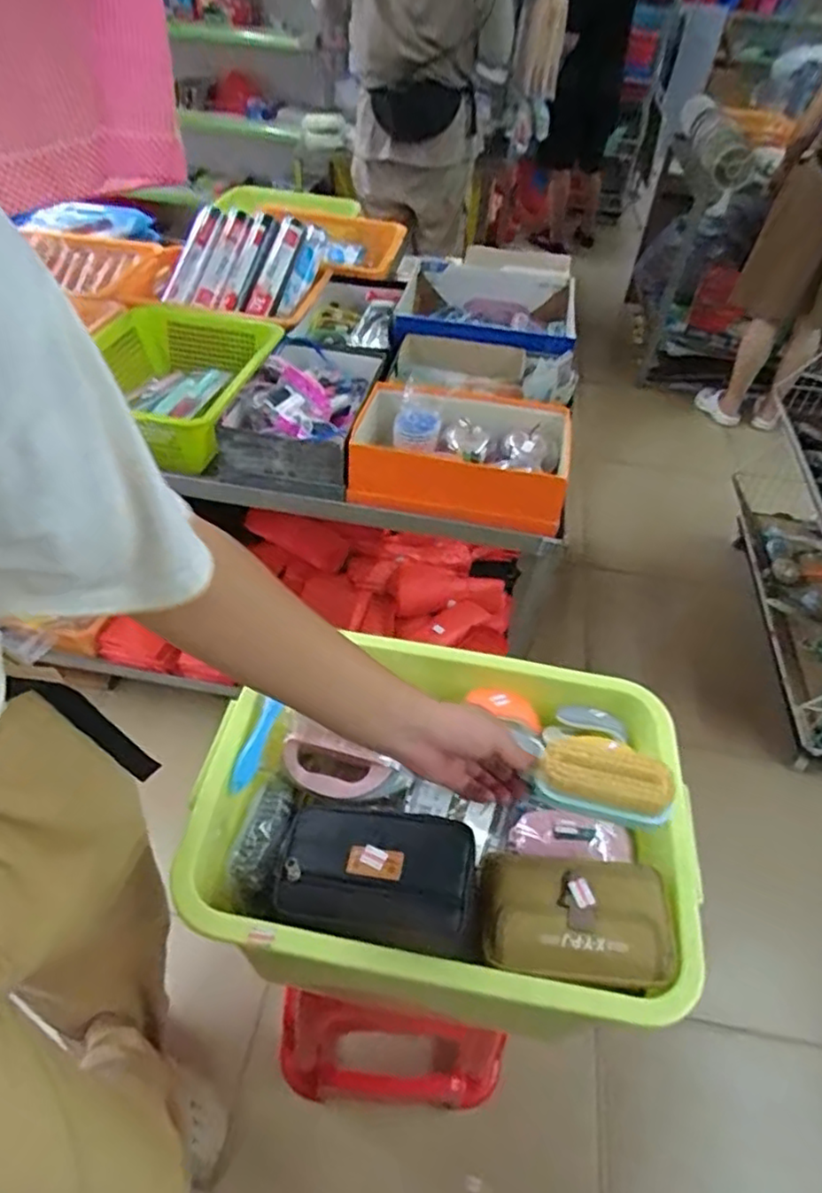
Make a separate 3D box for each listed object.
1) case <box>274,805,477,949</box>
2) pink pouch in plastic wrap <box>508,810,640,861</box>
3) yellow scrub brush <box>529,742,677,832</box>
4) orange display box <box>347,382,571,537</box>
[{"bbox_3d":[-0.033,0.256,0.614,0.175,0.045,0.103,9,46,3],"label":"case"},{"bbox_3d":[0.174,0.261,0.714,0.128,0.026,0.053,5,46,0],"label":"pink pouch in plastic wrap"},{"bbox_3d":[0.173,0.166,0.594,0.119,0.034,0.063,13,47,7],"label":"yellow scrub brush"},{"bbox_3d":[0.070,-0.231,1.037,0.342,0.094,0.244,12,47,7],"label":"orange display box"}]

